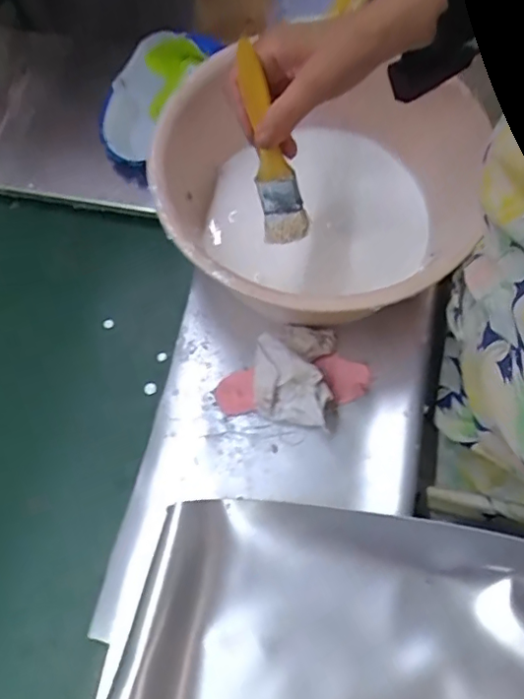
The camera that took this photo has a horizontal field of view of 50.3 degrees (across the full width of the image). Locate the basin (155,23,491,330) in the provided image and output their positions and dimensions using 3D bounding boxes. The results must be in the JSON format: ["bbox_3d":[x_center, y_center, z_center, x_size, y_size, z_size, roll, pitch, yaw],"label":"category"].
[{"bbox_3d":[0.043,-0.148,0.555,0.281,0.130,0.287,0,70,0],"label":"basin"}]

